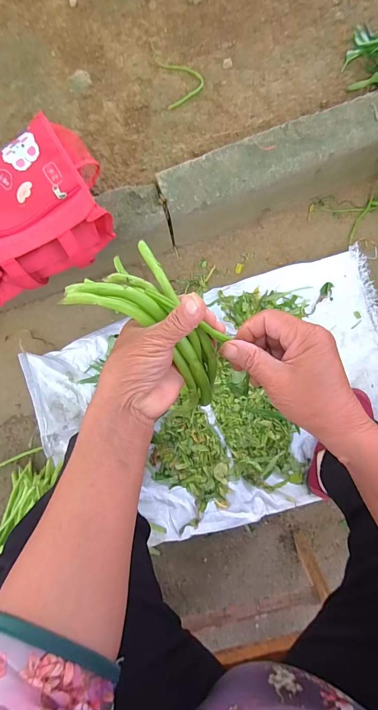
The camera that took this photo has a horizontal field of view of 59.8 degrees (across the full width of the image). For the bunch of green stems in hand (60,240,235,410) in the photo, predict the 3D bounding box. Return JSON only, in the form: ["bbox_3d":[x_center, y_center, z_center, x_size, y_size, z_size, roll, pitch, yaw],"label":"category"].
[{"bbox_3d":[-0.022,-0.025,0.302,0.079,0.074,0.157,-44,108,-2],"label":"bunch of green stems in hand"}]

